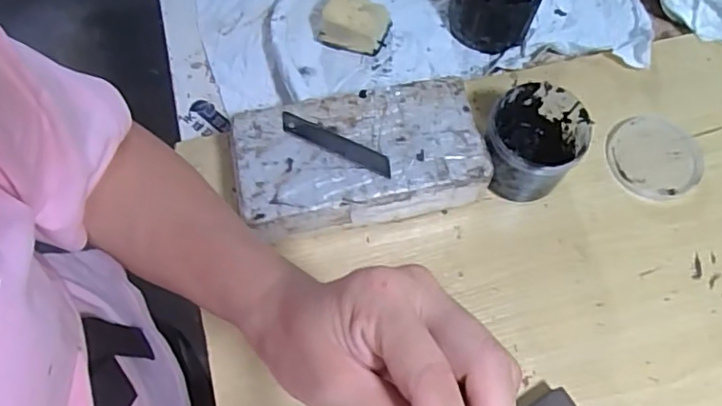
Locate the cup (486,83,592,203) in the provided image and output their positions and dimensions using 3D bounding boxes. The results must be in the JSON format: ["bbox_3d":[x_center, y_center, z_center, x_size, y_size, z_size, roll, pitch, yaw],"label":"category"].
[{"bbox_3d":[0.149,-0.049,0.522,0.076,0.076,0.079,0,66,-1],"label":"cup"}]

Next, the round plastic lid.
[{"bbox_3d":[0.273,-0.045,0.554,0.084,0.004,0.088,0,66,-1],"label":"round plastic lid"}]

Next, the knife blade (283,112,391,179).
[{"bbox_3d":[-0.020,-0.048,0.486,0.098,0.004,0.018,25,68,10],"label":"knife blade"}]

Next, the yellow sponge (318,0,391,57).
[{"bbox_3d":[-0.009,-0.185,0.607,0.071,0.040,0.052,18,67,7],"label":"yellow sponge"}]

